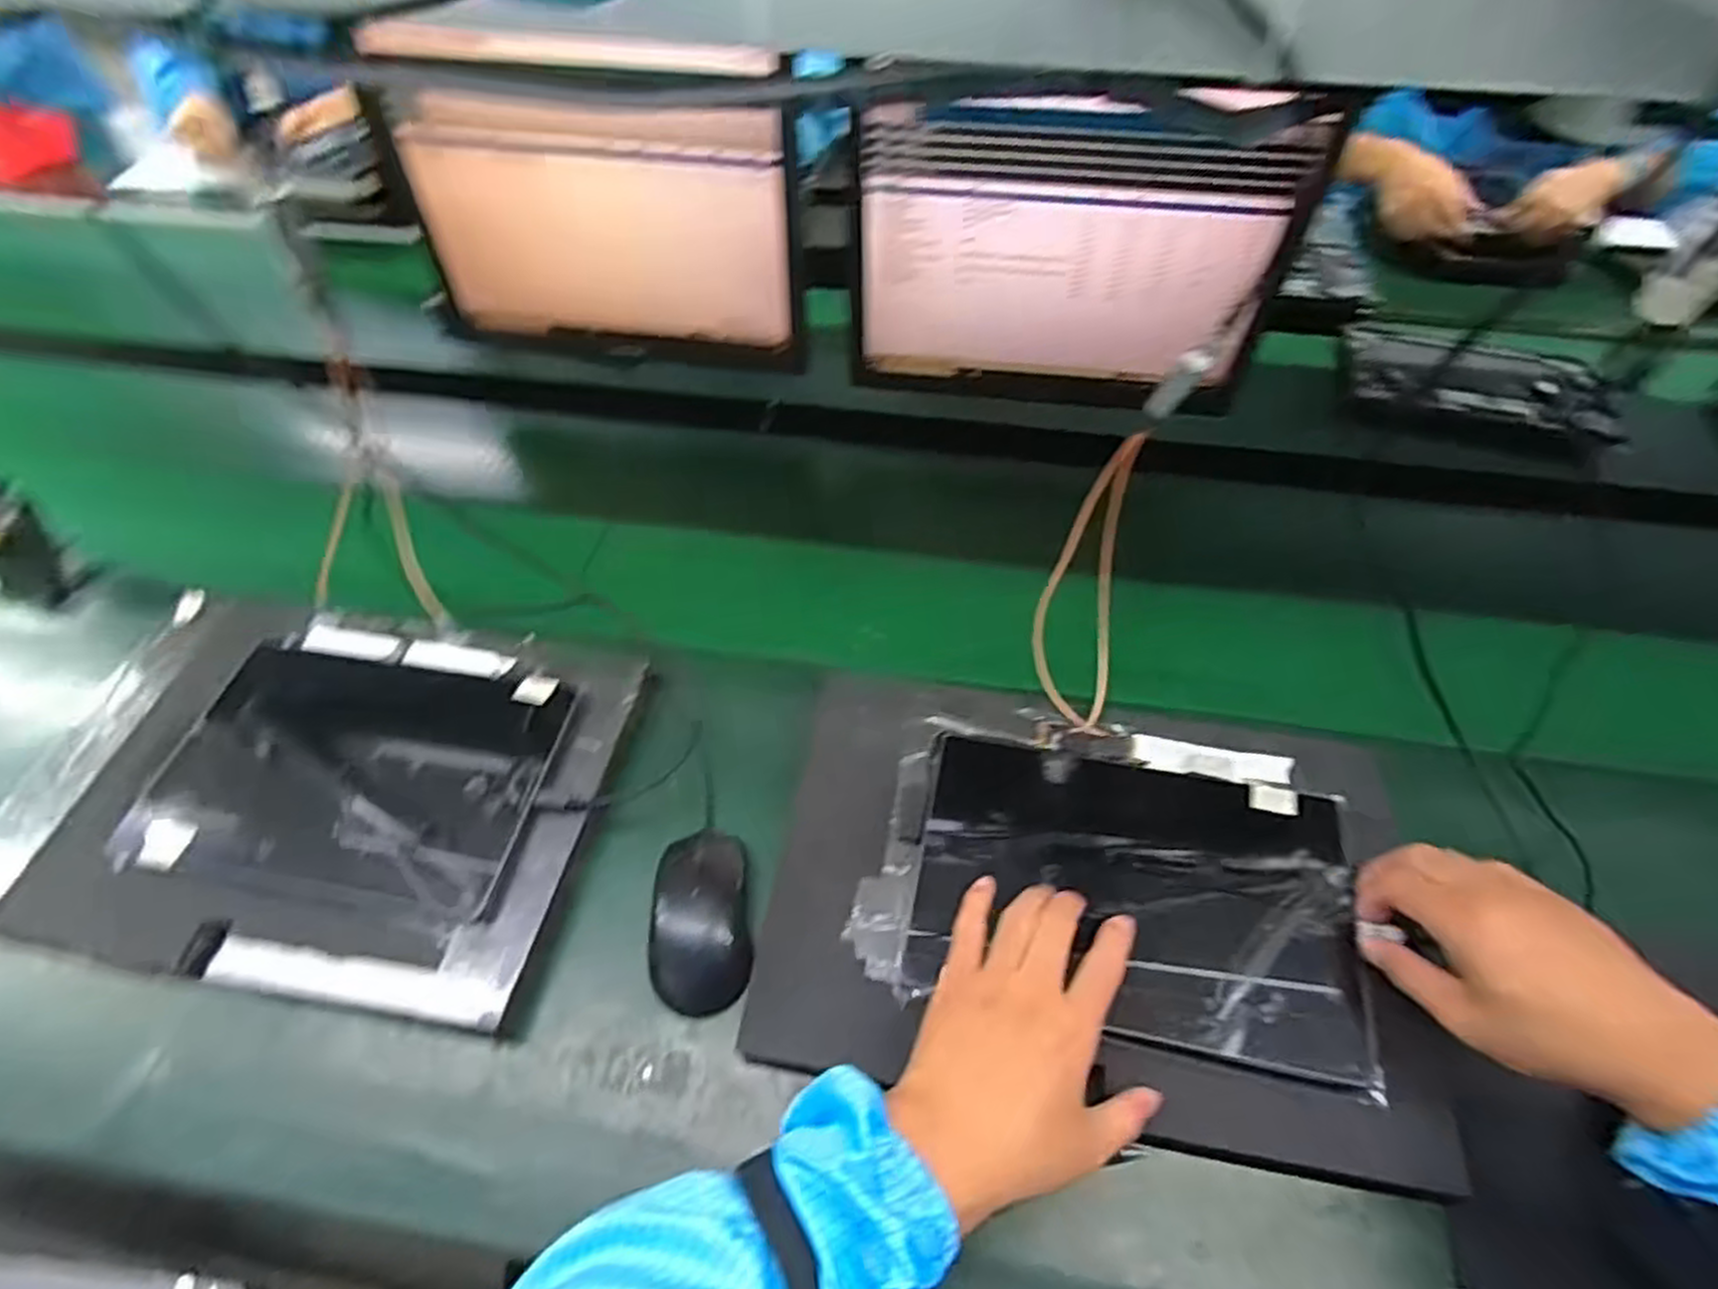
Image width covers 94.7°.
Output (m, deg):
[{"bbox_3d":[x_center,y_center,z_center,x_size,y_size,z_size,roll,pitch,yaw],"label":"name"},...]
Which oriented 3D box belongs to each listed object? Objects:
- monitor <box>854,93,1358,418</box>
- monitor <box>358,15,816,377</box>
[{"bbox_3d":[0.179,-0.311,0.667,0.358,0.266,0.065,2,52,1],"label":"monitor"},{"bbox_3d":[-0.231,-0.383,0.715,0.357,0.266,0.036,7,53,4],"label":"monitor"}]

